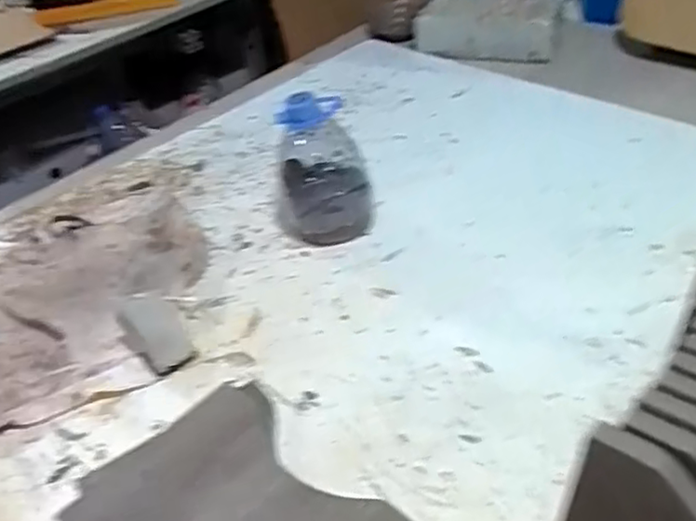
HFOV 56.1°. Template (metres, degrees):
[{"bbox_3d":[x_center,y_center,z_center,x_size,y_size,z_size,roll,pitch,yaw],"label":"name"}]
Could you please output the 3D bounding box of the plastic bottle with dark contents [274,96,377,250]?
[{"bbox_3d":[-0.030,-0.089,0.648,0.087,0.147,0.084,-19,40,-13],"label":"plastic bottle with dark contents"}]

